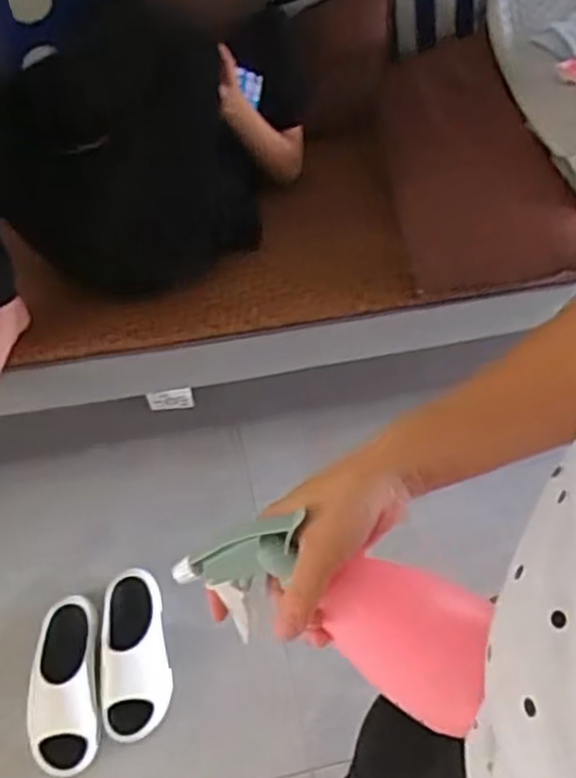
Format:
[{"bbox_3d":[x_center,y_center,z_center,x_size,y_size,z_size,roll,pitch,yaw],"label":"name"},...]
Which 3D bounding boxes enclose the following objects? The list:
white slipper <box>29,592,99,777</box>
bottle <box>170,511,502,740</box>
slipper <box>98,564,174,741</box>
[{"bbox_3d":[-0.372,0.478,1.182,0.121,0.077,0.279,-5,58,-6],"label":"white slipper"},{"bbox_3d":[0.033,0.128,0.428,0.189,0.063,0.075,25,59,-3],"label":"bottle"},{"bbox_3d":[-0.260,0.434,1.213,0.126,0.071,0.283,-5,58,-6],"label":"slipper"}]

